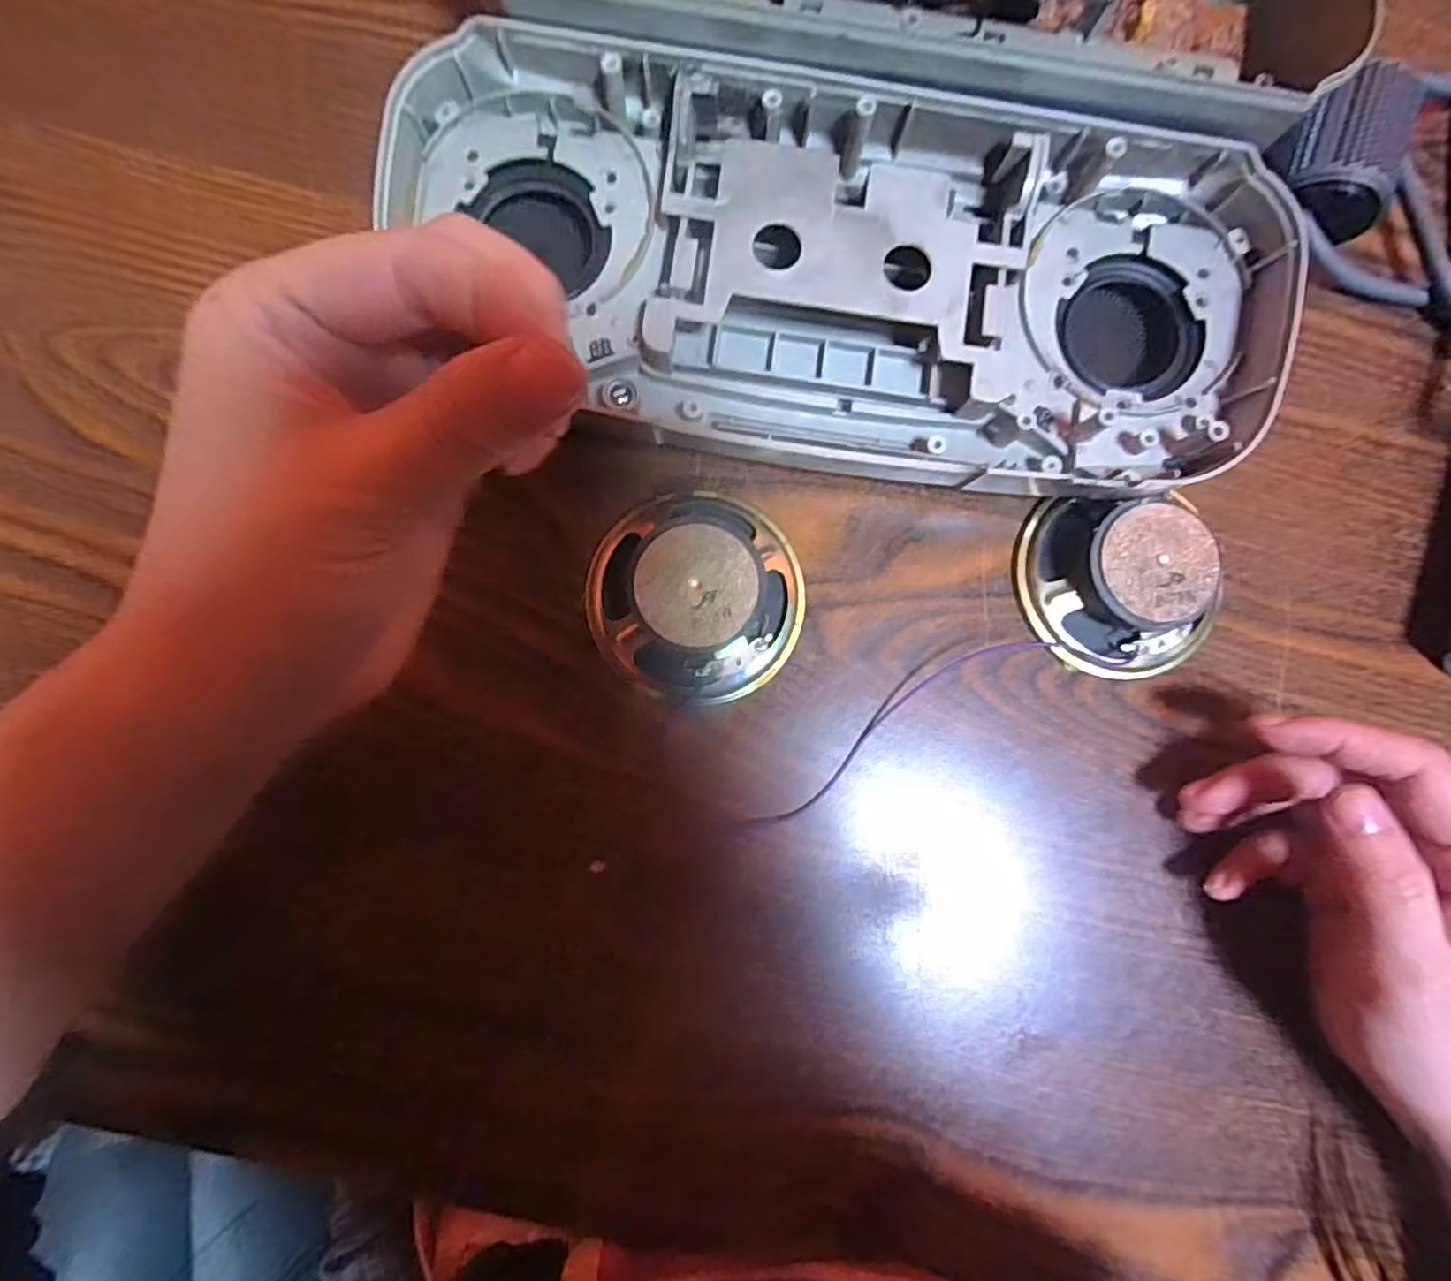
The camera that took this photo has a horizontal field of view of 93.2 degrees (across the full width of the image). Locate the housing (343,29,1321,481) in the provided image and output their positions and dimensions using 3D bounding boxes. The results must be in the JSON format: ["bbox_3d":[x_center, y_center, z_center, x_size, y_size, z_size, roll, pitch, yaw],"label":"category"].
[{"bbox_3d":[0.037,-0.116,0.228,0.281,0.041,0.118,6,86,-4],"label":"housing"}]

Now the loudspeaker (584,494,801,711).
[{"bbox_3d":[-0.009,-0.016,0.228,0.073,0.023,0.069,0,87,-4],"label":"loudspeaker"}]

